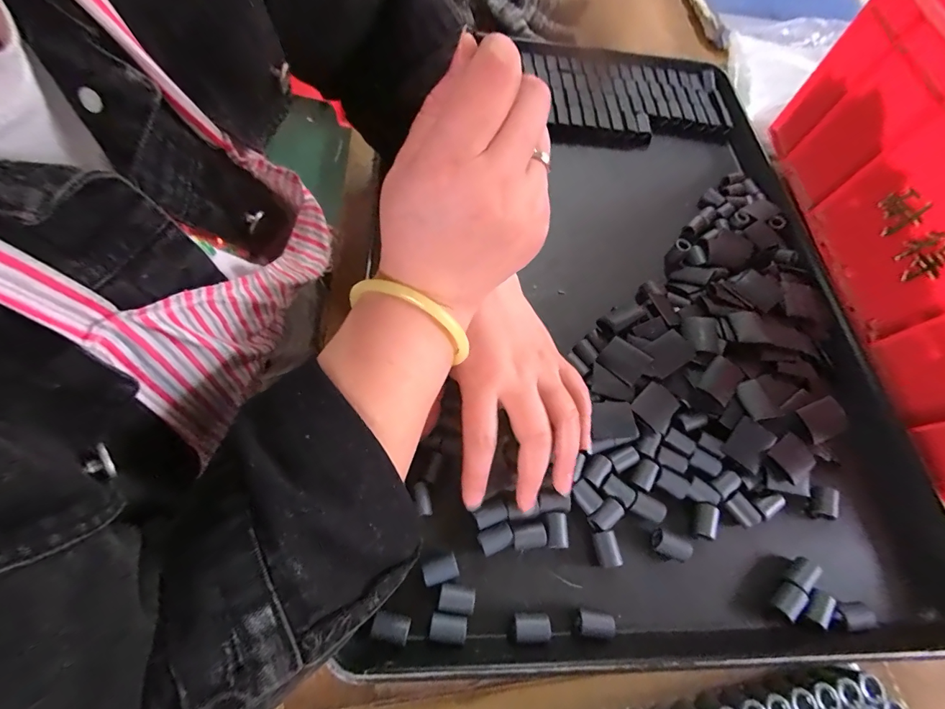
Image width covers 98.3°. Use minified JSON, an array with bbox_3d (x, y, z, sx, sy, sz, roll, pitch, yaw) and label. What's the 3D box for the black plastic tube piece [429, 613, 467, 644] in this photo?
[{"bbox_3d":[-0.014,0.152,0.229,0.020,0.015,0.014,9,63,-2],"label":"black plastic tube piece"}]

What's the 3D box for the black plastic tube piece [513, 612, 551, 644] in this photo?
[{"bbox_3d":[0.033,0.154,0.232,0.020,0.013,0.014,0,64,-7],"label":"black plastic tube piece"}]

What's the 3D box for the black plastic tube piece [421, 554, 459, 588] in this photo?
[{"bbox_3d":[-0.019,0.127,0.240,0.020,0.017,0.012,-17,67,-15],"label":"black plastic tube piece"}]

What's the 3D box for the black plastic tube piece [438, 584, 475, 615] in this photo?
[{"bbox_3d":[-0.009,0.140,0.235,0.020,0.016,0.014,8,63,-3],"label":"black plastic tube piece"}]

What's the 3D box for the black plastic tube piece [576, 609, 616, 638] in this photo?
[{"bbox_3d":[0.069,0.154,0.235,0.021,0.012,0.013,10,63,-2],"label":"black plastic tube piece"}]

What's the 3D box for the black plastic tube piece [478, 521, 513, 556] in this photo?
[{"bbox_3d":[0.013,0.113,0.250,0.020,0.017,0.014,-19,68,-15],"label":"black plastic tube piece"}]

